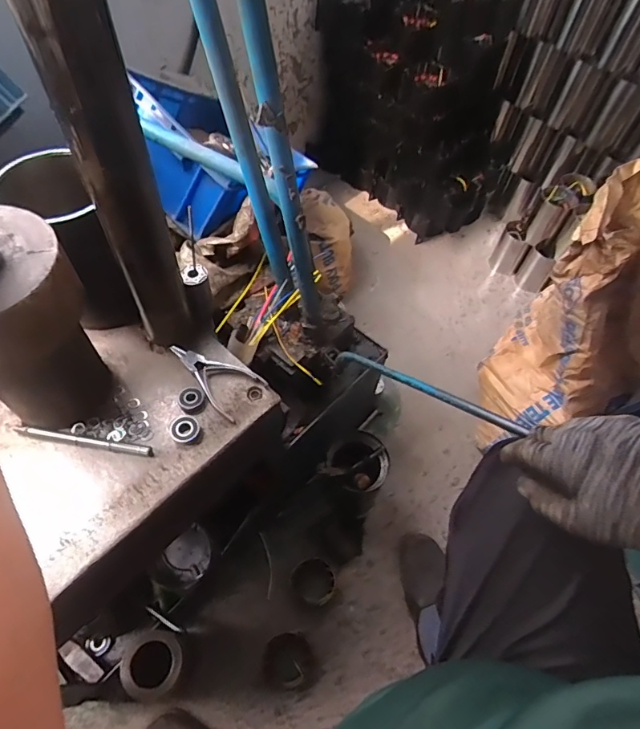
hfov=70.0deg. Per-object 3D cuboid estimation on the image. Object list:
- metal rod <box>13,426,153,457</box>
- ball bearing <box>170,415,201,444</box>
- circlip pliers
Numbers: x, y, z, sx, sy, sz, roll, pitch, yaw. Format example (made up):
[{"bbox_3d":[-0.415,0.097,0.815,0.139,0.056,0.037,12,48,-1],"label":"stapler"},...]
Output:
[{"bbox_3d":[-0.276,0.088,0.534,0.163,0.007,0.011,9,57,2],"label":"metal rod"},{"bbox_3d":[-0.163,0.078,0.552,0.033,0.010,0.035,2,57,-3],"label":"ball bearing"},{"bbox_3d":[-0.136,0.009,0.596,0.132,0.013,0.069,38,62,19],"label":"circlip pliers"}]

